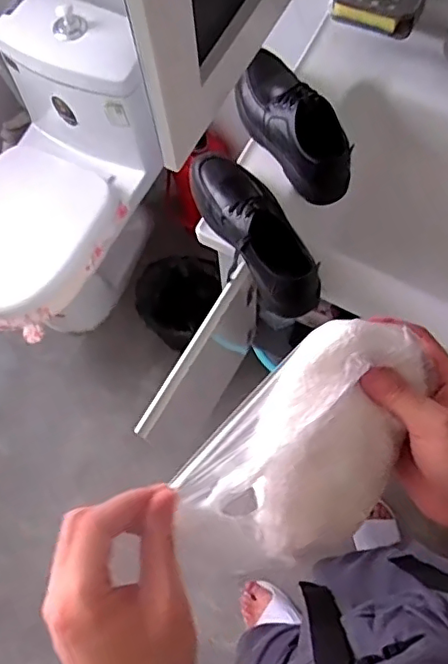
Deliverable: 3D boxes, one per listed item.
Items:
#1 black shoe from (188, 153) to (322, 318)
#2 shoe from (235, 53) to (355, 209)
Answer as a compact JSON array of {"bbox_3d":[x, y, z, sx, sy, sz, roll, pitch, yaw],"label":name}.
[{"bbox_3d":[0.047,-0.148,0.761,0.089,0.082,0.248,-32,73,-8],"label":"black shoe"},{"bbox_3d":[0.097,-0.318,0.821,0.099,0.088,0.271,-27,73,-7],"label":"shoe"}]

